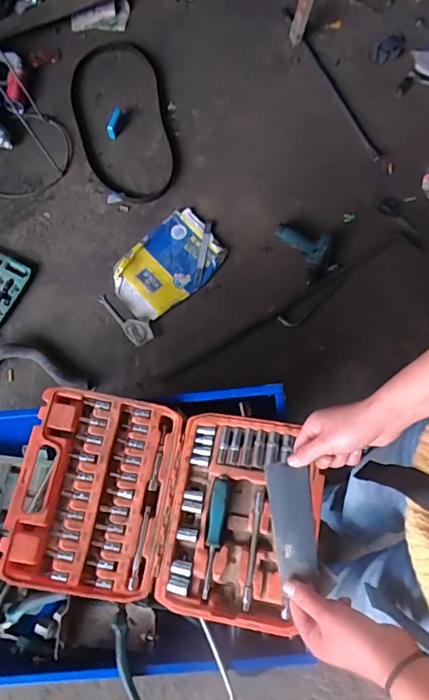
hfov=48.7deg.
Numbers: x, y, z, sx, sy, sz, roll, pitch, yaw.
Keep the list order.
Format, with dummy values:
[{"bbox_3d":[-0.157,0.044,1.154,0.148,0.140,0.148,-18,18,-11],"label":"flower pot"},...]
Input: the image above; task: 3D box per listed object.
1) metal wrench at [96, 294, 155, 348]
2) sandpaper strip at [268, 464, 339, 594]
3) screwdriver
[{"bbox_3d":[-0.259,-0.097,1.390,0.070,0.023,0.199,-41,76,-11],"label":"metal wrench"},{"bbox_3d":[0.091,0.196,0.530,0.054,0.022,0.135,-11,67,-3],"label":"sandpaper strip"},{"bbox_3d":[0.001,0.236,0.606,0.020,0.021,0.144,8,73,3],"label":"screwdriver"}]

